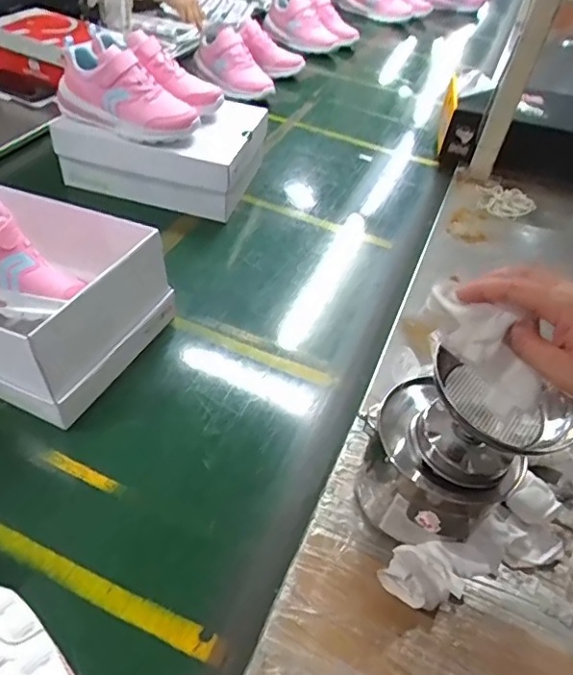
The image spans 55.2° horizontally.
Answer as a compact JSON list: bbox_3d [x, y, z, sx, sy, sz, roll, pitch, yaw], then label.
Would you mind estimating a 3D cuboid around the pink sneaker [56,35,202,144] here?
[{"bbox_3d":[-0.262,-0.404,0.901,0.239,0.101,0.094,25,48,18],"label":"pink sneaker"}]

